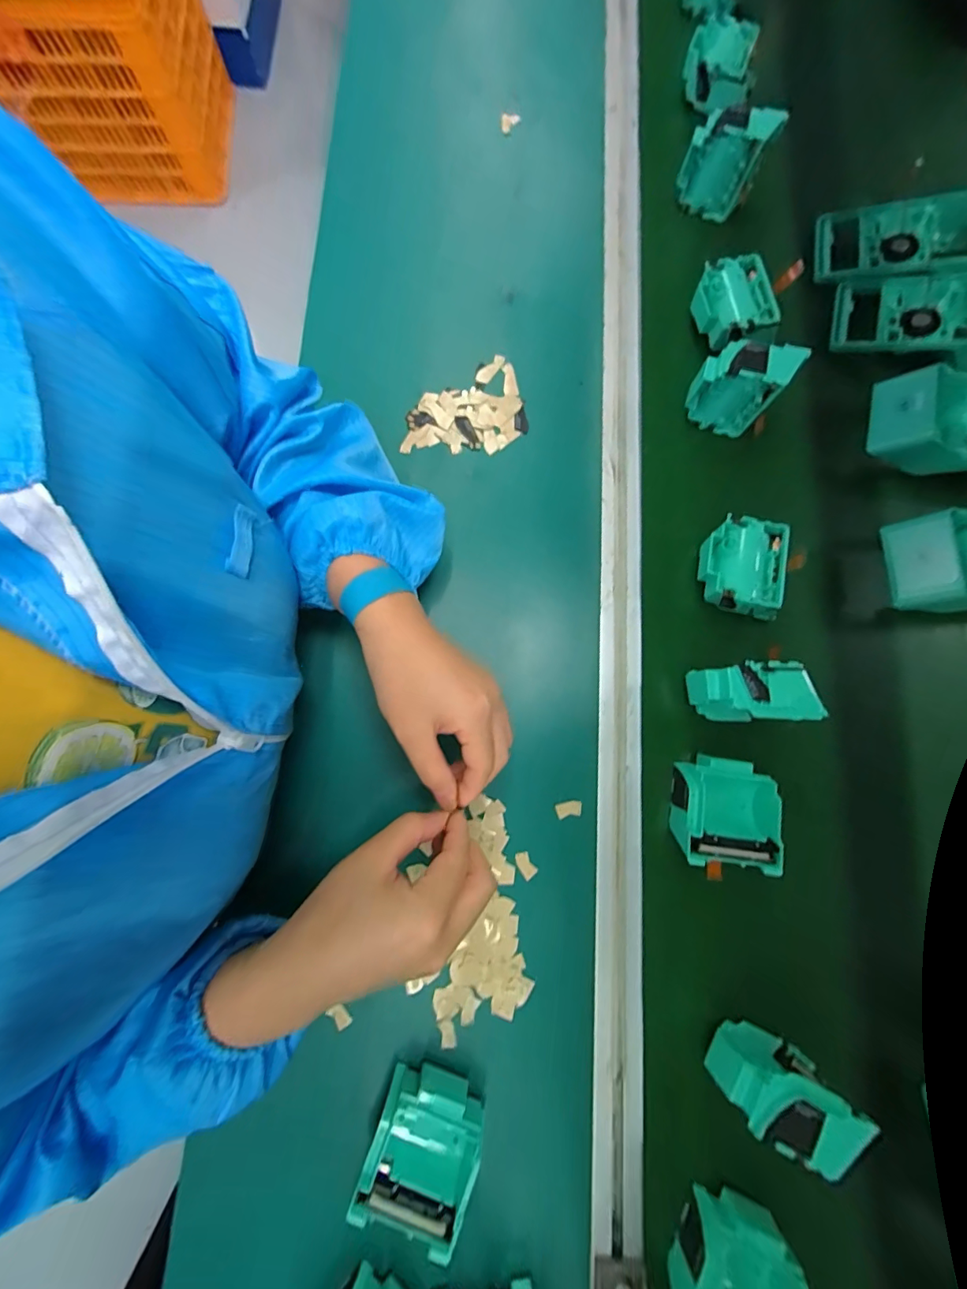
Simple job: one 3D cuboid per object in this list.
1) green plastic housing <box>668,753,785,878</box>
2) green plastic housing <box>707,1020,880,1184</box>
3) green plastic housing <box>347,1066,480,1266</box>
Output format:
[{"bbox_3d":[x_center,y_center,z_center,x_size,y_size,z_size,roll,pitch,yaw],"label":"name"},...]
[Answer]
[{"bbox_3d":[0.192,0.134,0.381,0.075,0.043,0.078,10,79,2],"label":"green plastic housing"},{"bbox_3d":[0.202,0.304,0.326,0.073,0.076,0.044,34,81,7],"label":"green plastic housing"},{"bbox_3d":[-0.041,0.346,0.325,0.069,0.042,0.076,20,79,4],"label":"green plastic housing"}]

